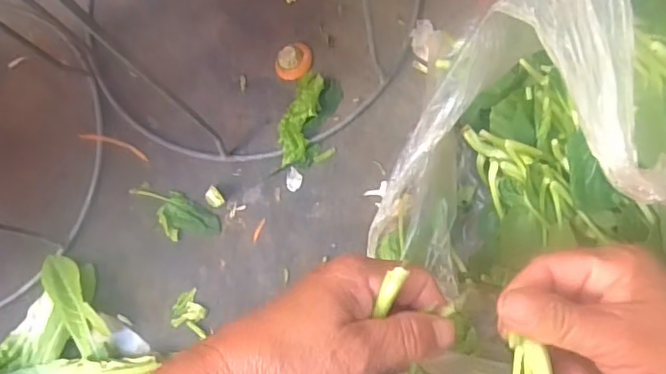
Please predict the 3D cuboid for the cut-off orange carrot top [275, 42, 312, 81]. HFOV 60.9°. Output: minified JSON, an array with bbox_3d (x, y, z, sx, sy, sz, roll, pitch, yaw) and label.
[{"bbox_3d":[-0.039,-0.124,0.559,0.034,0.012,0.036,1,80,6],"label":"cut-off orange carrot top"}]

